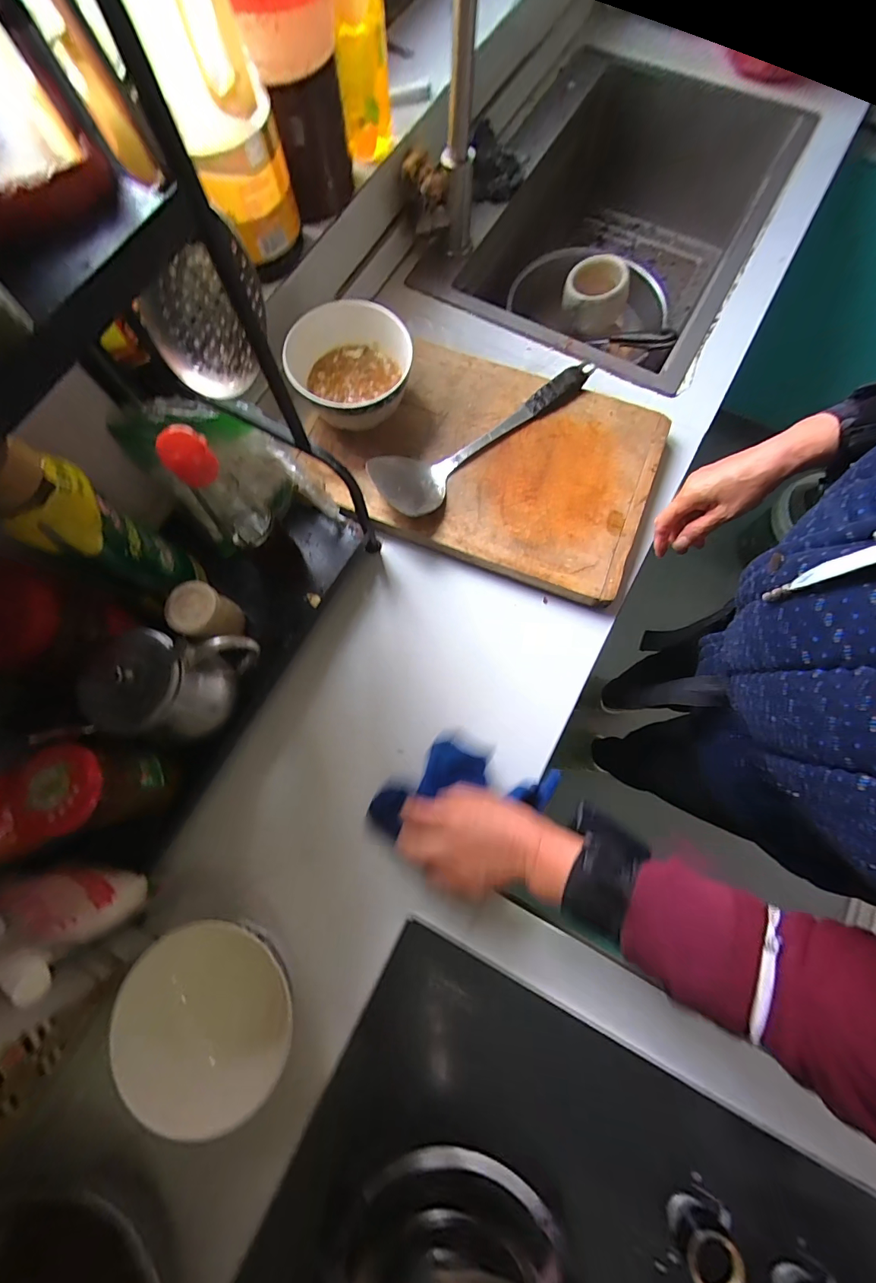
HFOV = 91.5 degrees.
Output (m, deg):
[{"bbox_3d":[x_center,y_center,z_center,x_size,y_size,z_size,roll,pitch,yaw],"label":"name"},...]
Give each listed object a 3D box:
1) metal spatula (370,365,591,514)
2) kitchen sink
[{"bbox_3d":[0.061,-0.275,0.548,0.337,0.037,0.093,-41,78,-9],"label":"metal spatula"},{"bbox_3d":[0.310,-0.725,0.811,0.455,0.259,0.711,29,78,8],"label":"kitchen sink"}]

